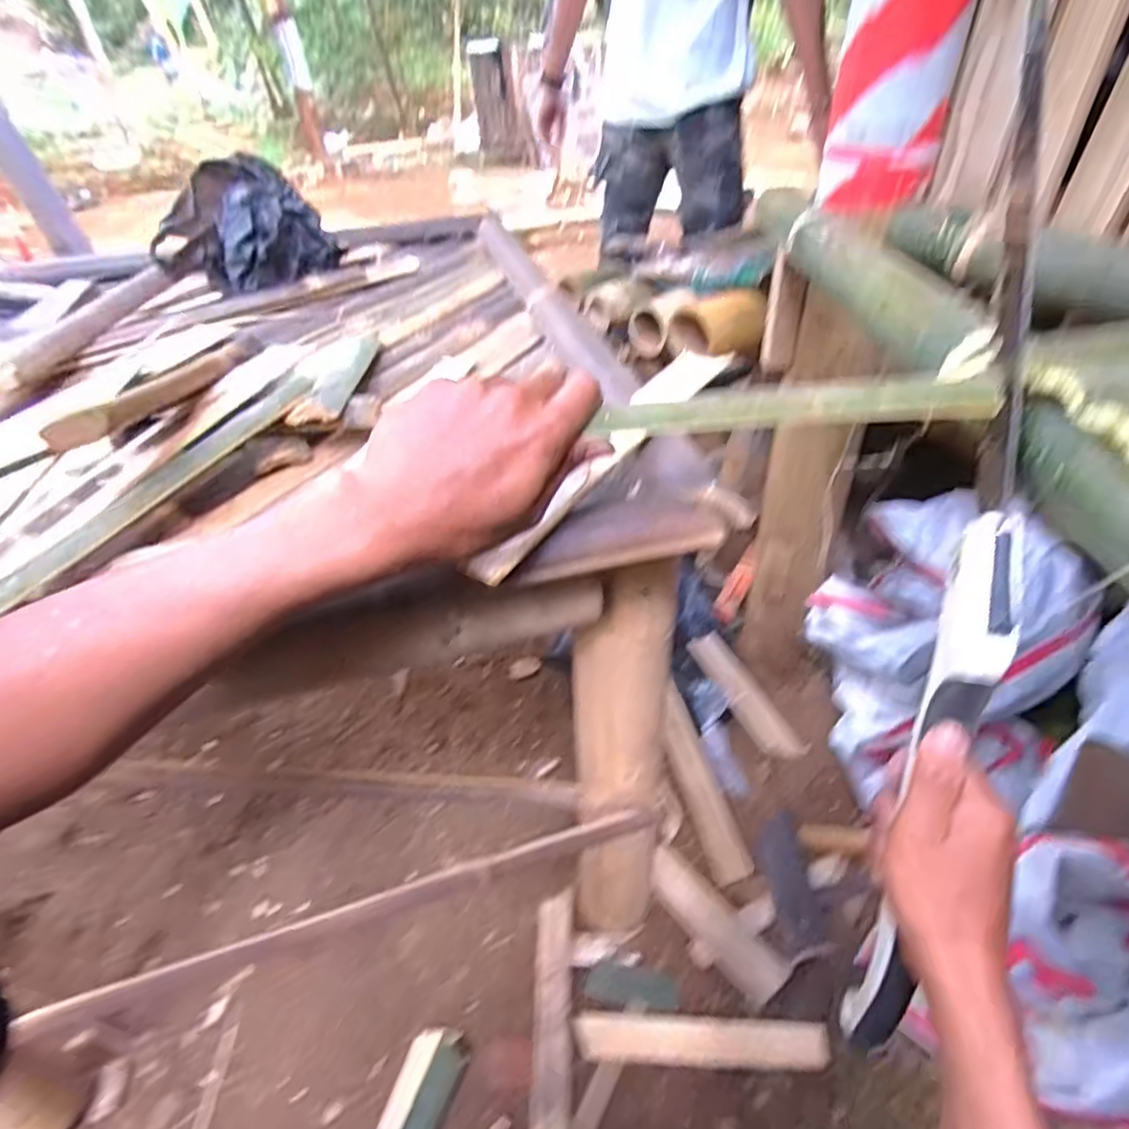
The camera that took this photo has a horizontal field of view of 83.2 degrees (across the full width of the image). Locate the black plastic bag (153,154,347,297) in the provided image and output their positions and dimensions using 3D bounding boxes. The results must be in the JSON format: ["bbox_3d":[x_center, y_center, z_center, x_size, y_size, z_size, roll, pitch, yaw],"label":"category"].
[{"bbox_3d":[-0.378,-0.404,0.759,0.099,0.119,0.196,17,43,27],"label":"black plastic bag"}]

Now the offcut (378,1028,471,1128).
[{"bbox_3d":[-0.162,0.592,0.683,0.064,0.024,0.156,11,41,21],"label":"offcut"}]

